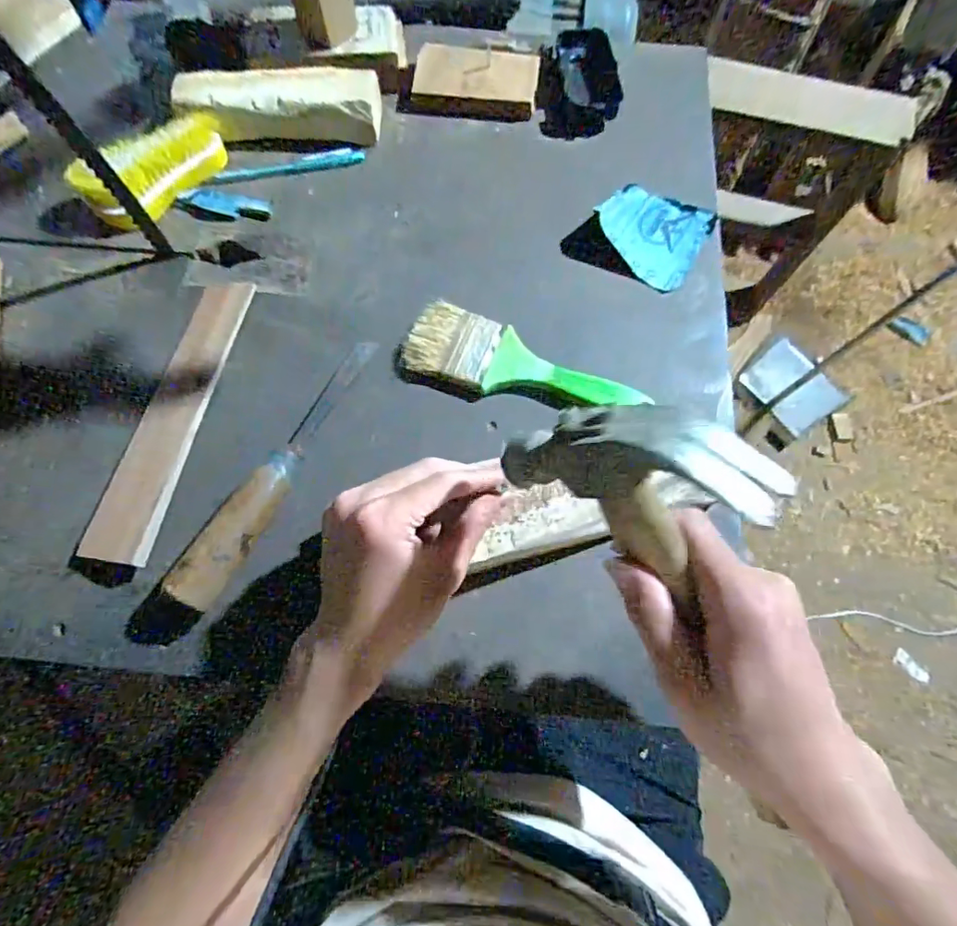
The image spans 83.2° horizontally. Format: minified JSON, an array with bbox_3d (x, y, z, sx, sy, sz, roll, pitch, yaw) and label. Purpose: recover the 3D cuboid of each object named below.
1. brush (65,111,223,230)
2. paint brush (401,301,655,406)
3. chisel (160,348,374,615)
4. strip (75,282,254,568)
[{"bbox_3d":[-0.268,-0.249,0.454,0.054,0.048,0.125,40,74,13],"label":"brush"},{"bbox_3d":[0.035,-0.075,0.411,0.181,0.015,0.058,19,70,7],"label":"paint brush"},{"bbox_3d":[-0.134,-0.006,0.367,0.026,0.024,0.216,23,71,8],"label":"chisel"},{"bbox_3d":[-0.218,-0.039,0.388,0.046,0.010,0.221,10,69,3],"label":"strip"}]

